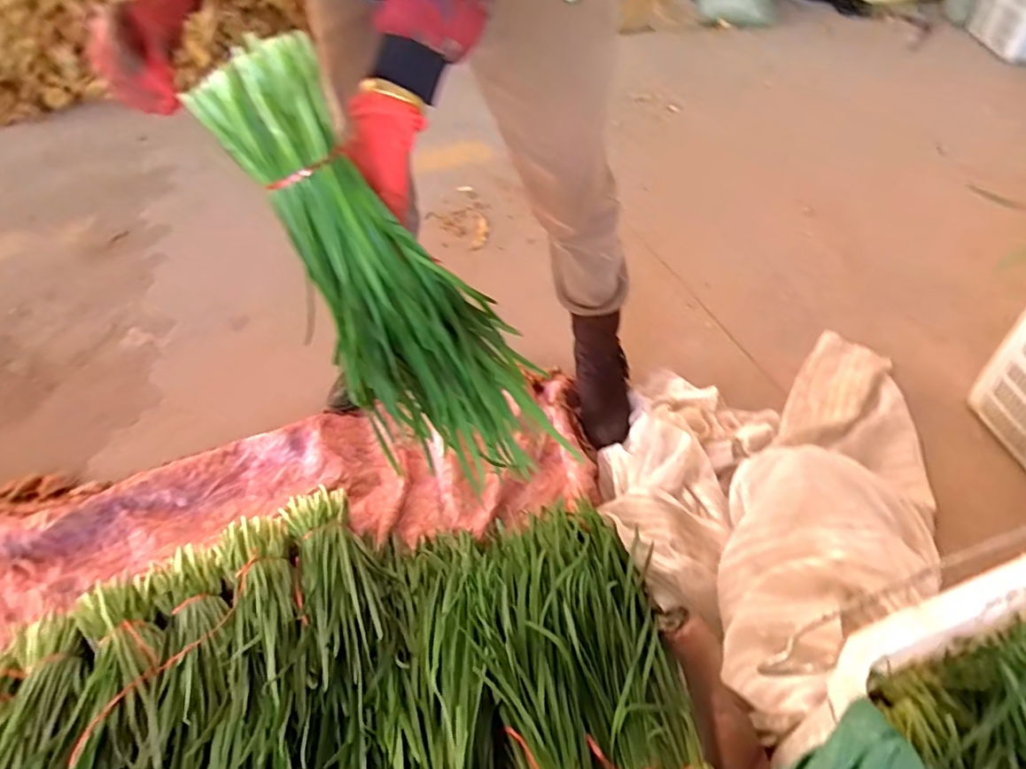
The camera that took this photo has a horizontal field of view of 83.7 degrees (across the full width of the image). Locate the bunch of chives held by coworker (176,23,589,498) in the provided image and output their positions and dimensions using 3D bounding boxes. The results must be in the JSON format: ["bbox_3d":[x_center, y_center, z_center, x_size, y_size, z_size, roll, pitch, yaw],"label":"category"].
[{"bbox_3d":[-0.113,-0.078,0.568,0.107,0.471,0.144,-7,39,38],"label":"bunch of chives held by coworker"}]

